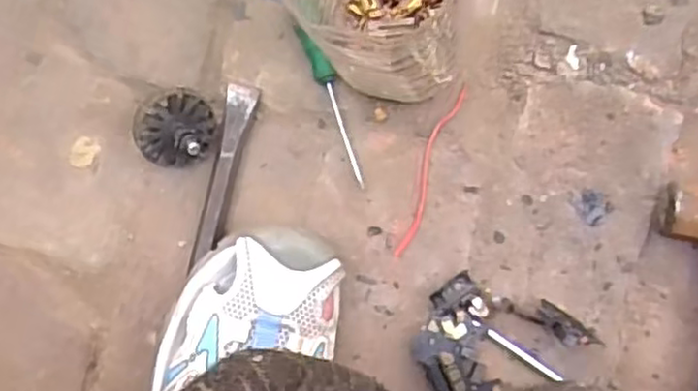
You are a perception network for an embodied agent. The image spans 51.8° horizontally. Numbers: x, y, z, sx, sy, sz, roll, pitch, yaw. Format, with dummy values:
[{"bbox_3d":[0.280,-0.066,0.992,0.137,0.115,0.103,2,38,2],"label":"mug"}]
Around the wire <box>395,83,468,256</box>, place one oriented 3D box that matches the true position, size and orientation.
[{"bbox_3d":[0.057,-0.018,0.508,0.015,0.004,0.128,19,87,5],"label":"wire"}]

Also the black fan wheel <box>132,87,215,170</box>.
[{"bbox_3d":[-0.120,-0.047,0.499,0.050,0.045,0.050,-8,86,4],"label":"black fan wheel"}]

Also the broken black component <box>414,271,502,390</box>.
[{"bbox_3d":[0.072,0.109,0.491,0.049,0.017,0.102,-5,91,3],"label":"broken black component"}]

